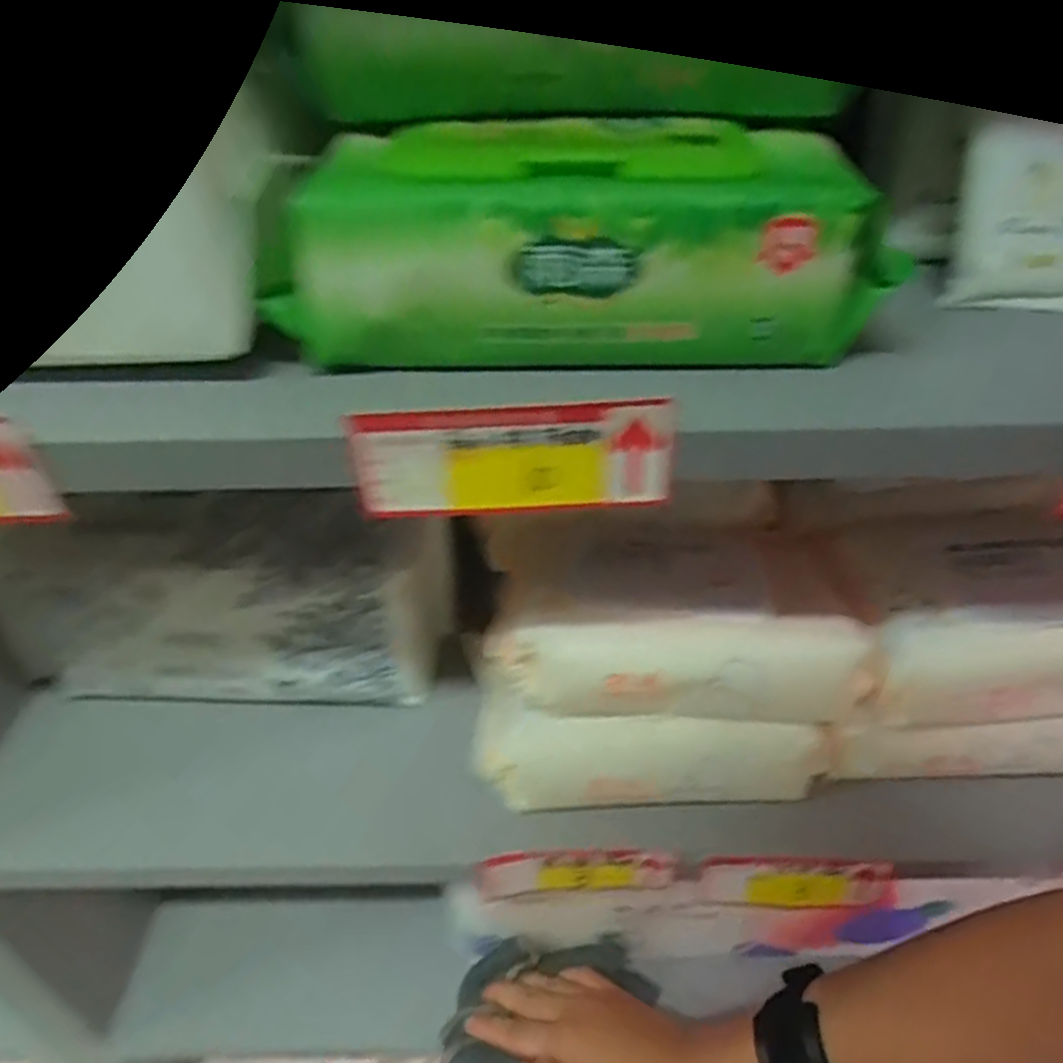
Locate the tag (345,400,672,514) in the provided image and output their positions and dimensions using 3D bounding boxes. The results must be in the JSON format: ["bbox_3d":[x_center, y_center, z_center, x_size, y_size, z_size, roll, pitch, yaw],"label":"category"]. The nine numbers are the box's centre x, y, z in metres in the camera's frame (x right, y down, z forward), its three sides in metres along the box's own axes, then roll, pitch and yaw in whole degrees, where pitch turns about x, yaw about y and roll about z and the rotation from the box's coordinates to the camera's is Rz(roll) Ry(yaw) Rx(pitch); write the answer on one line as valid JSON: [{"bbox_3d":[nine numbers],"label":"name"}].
[{"bbox_3d":[-0.006,-0.022,0.225,0.090,0.036,0.005,-1,40,0],"label":"tag"}]

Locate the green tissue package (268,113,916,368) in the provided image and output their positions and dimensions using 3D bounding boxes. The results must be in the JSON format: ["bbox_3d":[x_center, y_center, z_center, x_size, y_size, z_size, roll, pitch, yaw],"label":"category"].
[{"bbox_3d":[0.016,-0.092,0.242,0.183,0.058,0.070,0,40,2],"label":"green tissue package"}]

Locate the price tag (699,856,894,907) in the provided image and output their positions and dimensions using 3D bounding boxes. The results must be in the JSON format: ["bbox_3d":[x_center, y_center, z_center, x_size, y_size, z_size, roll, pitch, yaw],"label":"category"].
[{"bbox_3d":[0.127,0.169,0.377,0.088,0.033,0.008,0,40,2],"label":"price tag"}]

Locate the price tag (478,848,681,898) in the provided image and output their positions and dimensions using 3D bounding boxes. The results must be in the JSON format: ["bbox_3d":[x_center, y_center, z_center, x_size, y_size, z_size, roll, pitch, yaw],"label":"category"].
[{"bbox_3d":[0.022,0.165,0.374,0.095,0.036,0.006,-3,37,2],"label":"price tag"}]

